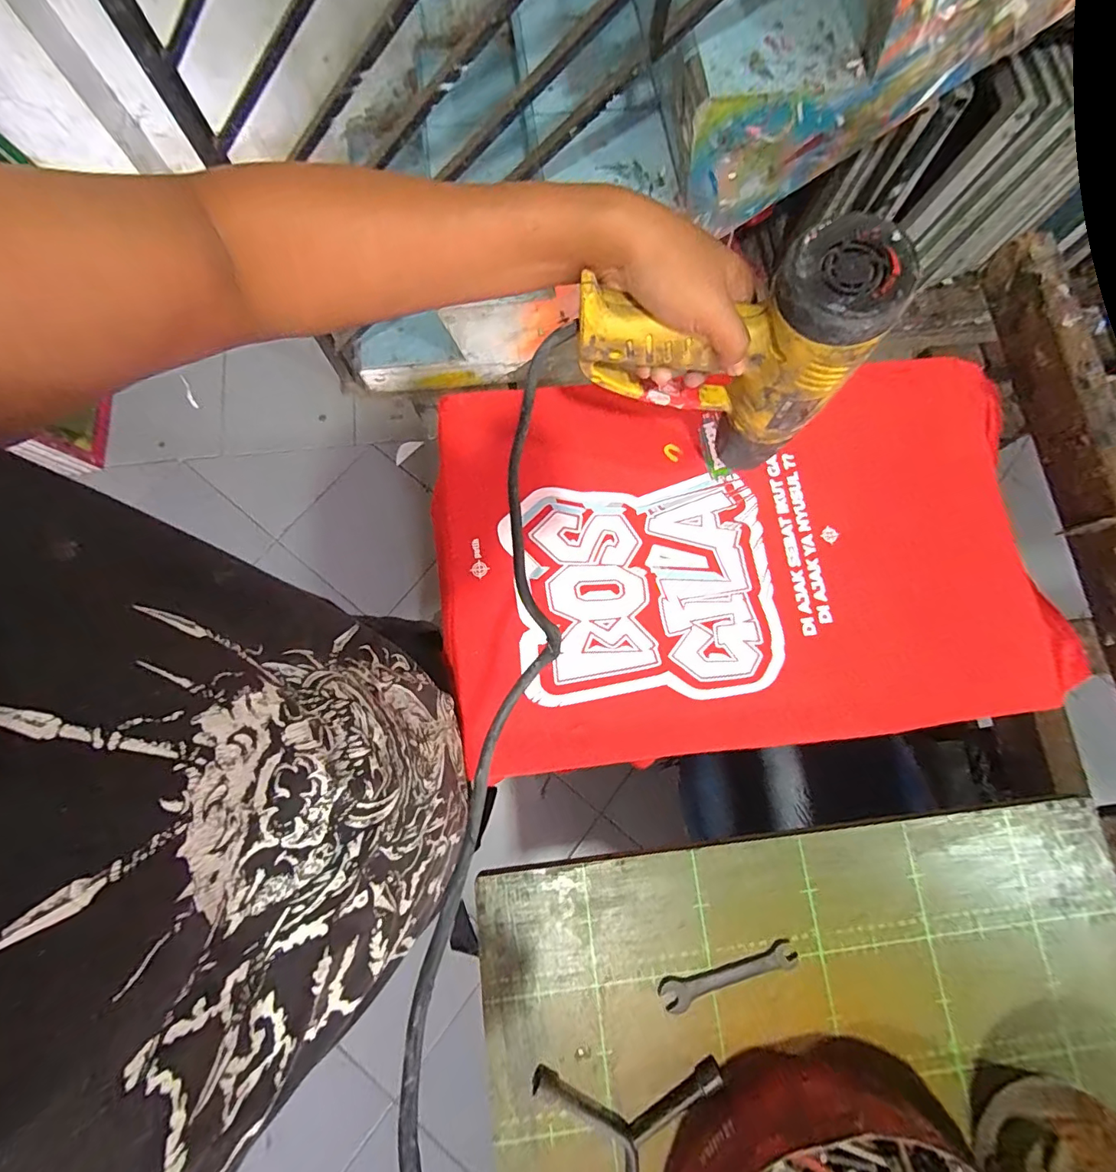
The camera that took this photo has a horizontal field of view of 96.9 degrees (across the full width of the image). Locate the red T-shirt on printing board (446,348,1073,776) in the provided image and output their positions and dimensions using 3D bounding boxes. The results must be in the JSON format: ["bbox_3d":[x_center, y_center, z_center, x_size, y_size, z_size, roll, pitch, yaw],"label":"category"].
[{"bbox_3d":[0.196,-0.041,0.528,0.633,0.038,0.407,-5,79,-2],"label":"red T-shirt on printing board"}]

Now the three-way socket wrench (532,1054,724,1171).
[{"bbox_3d":[0.059,0.471,0.396,0.153,0.022,0.135,0,79,-1],"label":"three-way socket wrench"}]

